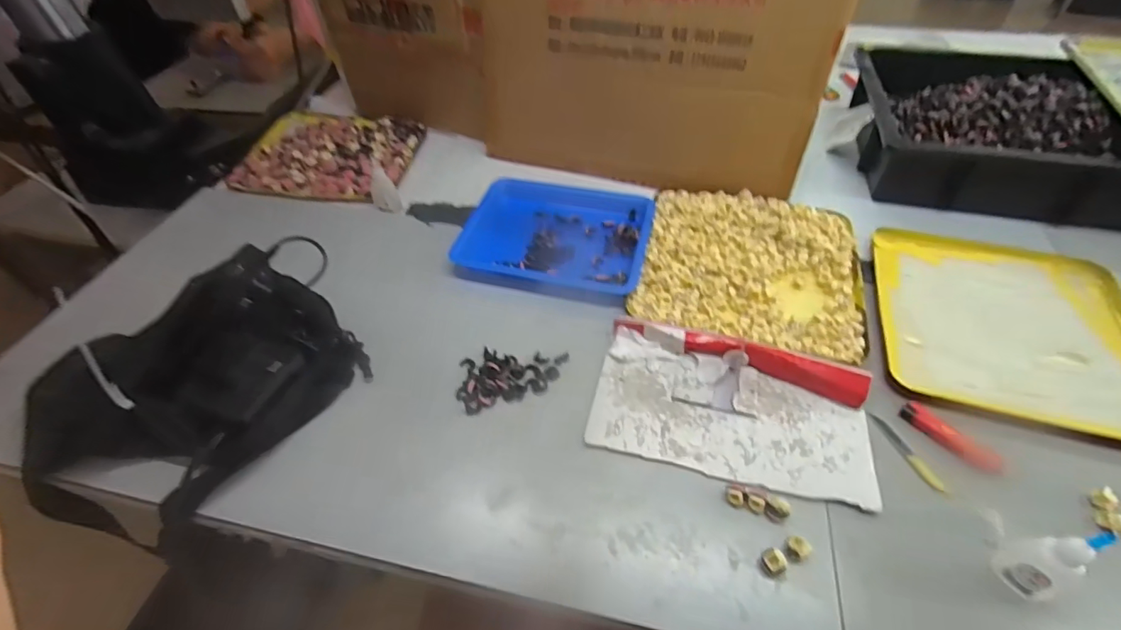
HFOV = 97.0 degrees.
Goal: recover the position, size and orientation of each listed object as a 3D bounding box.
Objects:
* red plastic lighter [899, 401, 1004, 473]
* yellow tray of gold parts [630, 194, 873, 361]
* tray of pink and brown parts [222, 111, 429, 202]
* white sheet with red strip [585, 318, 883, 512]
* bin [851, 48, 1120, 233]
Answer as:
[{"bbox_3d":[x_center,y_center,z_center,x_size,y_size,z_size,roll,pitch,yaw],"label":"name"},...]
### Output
[{"bbox_3d":[0.335,0.105,0.427,0.020,0.014,0.077,-30,53,-23],"label":"red plastic lighter"},{"bbox_3d":[0.213,-0.058,0.556,0.230,0.024,0.222,13,49,14],"label":"yellow tray of gold parts"},{"bbox_3d":[-0.344,-0.242,0.742,0.244,0.024,0.196,6,48,8],"label":"tray of pink and brown parts"},{"bbox_3d":[0.152,0.080,0.445,0.235,0.024,0.129,11,49,12],"label":"white sheet with red strip"},{"bbox_3d":[0.623,-0.245,0.656,0.416,0.100,0.269,10,49,11],"label":"bin"}]

